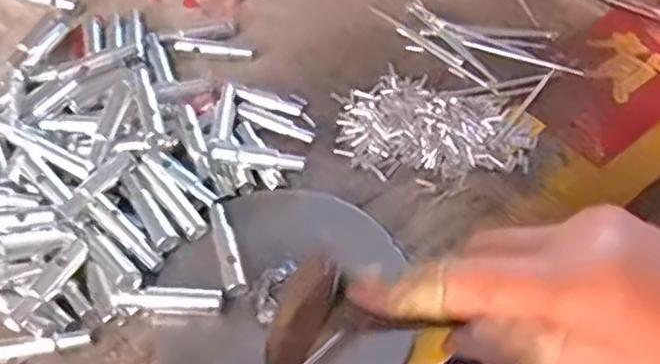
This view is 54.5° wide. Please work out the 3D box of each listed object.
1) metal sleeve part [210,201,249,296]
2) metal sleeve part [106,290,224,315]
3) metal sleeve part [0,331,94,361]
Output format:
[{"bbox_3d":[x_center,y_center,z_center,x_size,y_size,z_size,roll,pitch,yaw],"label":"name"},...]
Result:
[{"bbox_3d":[-0.053,0.032,0.322,0.010,0.005,0.053,-14,57,-14],"label":"metal sleeve part"},{"bbox_3d":[-0.077,0.058,0.305,0.053,0.006,0.011,1,54,-3],"label":"metal sleeve part"},{"bbox_3d":[-0.138,0.078,0.300,0.051,0.008,0.007,-9,55,-10],"label":"metal sleeve part"}]

